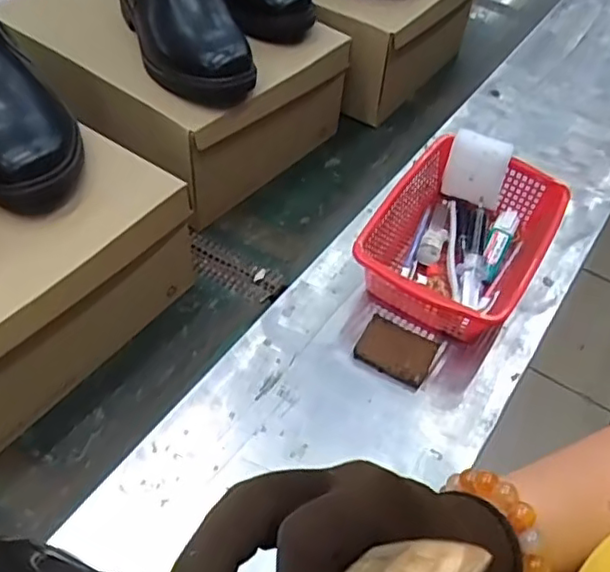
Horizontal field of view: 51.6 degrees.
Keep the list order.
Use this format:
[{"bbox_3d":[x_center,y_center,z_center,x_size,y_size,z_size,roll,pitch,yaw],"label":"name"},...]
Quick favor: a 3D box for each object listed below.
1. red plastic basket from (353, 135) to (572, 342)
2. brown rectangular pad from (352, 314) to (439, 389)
[{"bbox_3d":[0.150,-0.047,0.625,0.156,0.082,0.217,28,52,17],"label":"red plastic basket"},{"bbox_3d":[0.083,0.058,0.573,0.065,0.019,0.047,24,51,14],"label":"brown rectangular pad"}]

